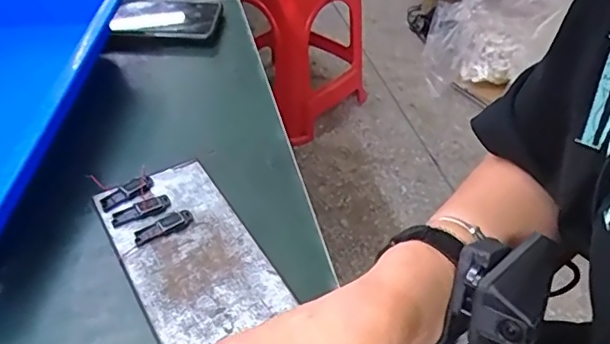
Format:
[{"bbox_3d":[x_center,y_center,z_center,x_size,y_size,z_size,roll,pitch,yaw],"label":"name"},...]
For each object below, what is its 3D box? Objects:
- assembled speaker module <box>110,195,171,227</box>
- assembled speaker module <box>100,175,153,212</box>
[{"bbox_3d":[-0.113,0.025,0.388,0.040,0.004,0.014,-20,46,-20],"label":"assembled speaker module"},{"bbox_3d":[-0.126,0.015,0.402,0.039,0.006,0.013,-29,50,-28],"label":"assembled speaker module"}]

